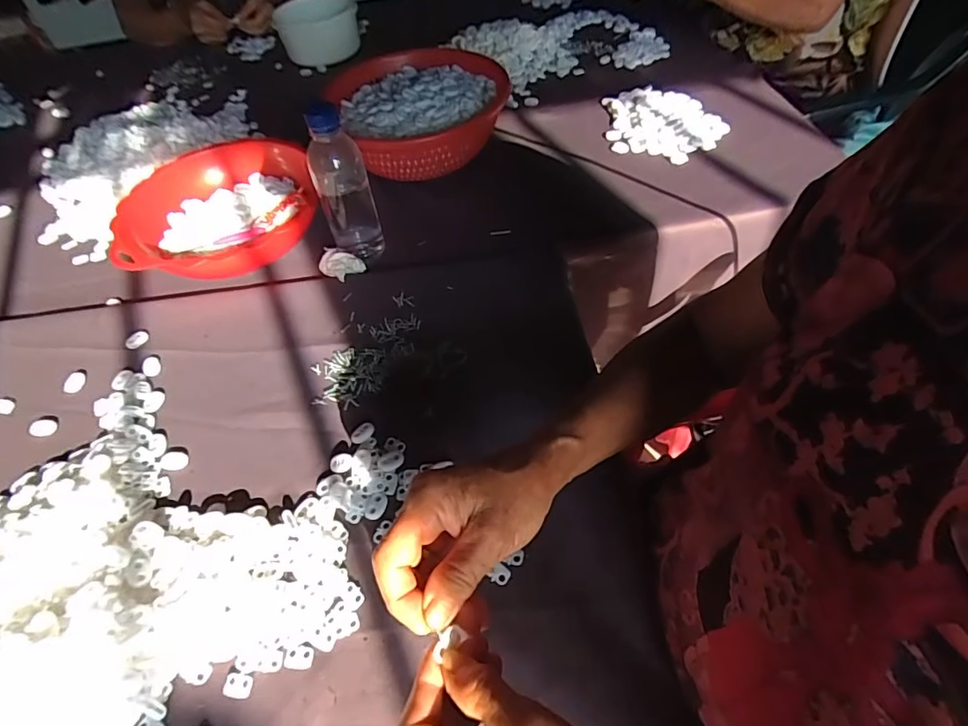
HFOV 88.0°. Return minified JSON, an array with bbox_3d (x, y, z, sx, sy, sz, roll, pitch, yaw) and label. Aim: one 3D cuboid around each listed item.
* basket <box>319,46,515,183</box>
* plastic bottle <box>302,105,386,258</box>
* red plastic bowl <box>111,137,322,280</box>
[{"bbox_3d":[-0.087,-0.352,0.713,0.223,0.091,0.267,-23,54,-12],"label":"basket"},{"bbox_3d":[-0.158,-0.201,0.559,0.060,0.162,0.057,-21,53,-10],"label":"plastic bottle"},{"bbox_3d":[-0.322,-0.183,0.621,0.217,0.064,0.234,-17,53,-7],"label":"red plastic bowl"}]

